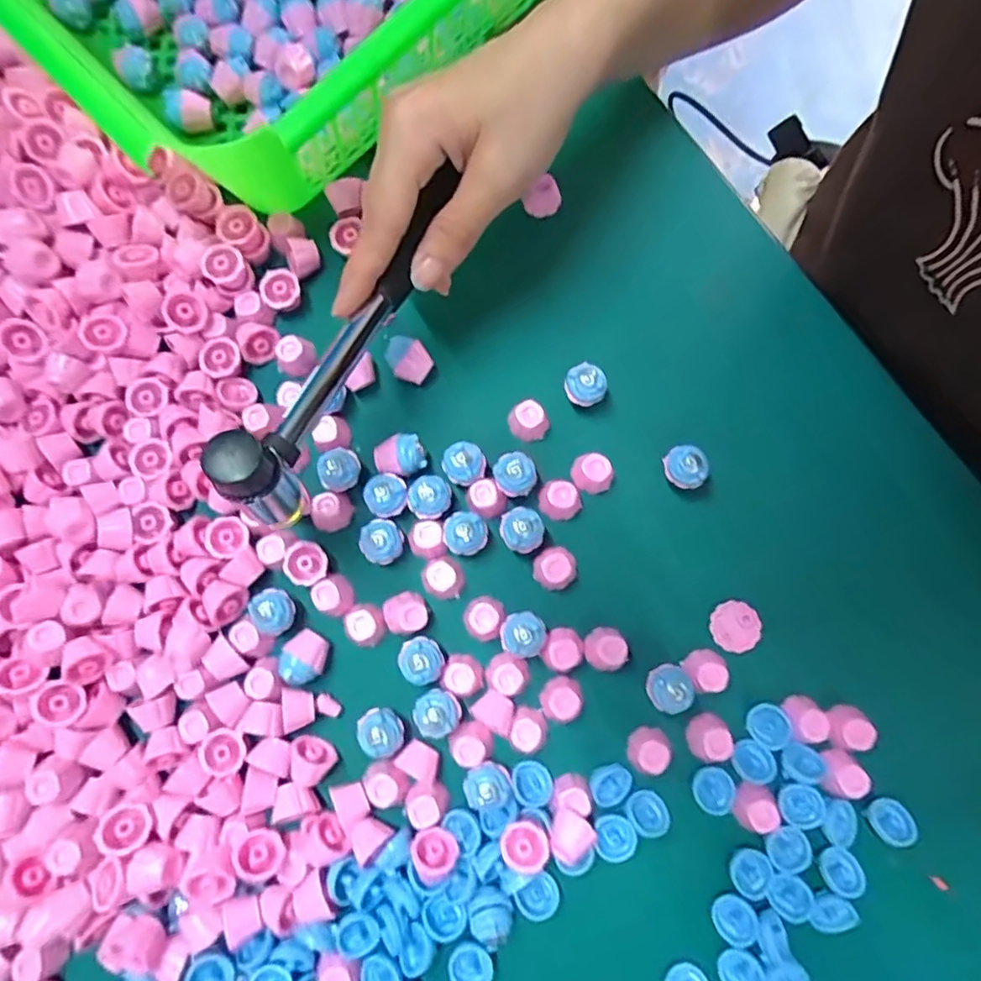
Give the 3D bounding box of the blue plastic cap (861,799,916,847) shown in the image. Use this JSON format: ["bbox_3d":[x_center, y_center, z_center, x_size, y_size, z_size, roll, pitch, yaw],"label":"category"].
[{"bbox_3d":[0.179,0.148,0.274,0.017,0.010,0.017,0,80,1],"label":"blue plastic cap"}]

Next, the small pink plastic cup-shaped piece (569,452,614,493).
[{"bbox_3d":[0.050,-0.009,0.305,0.019,0.016,0.017,19,80,4],"label":"small pink plastic cup-shaped piece"}]

